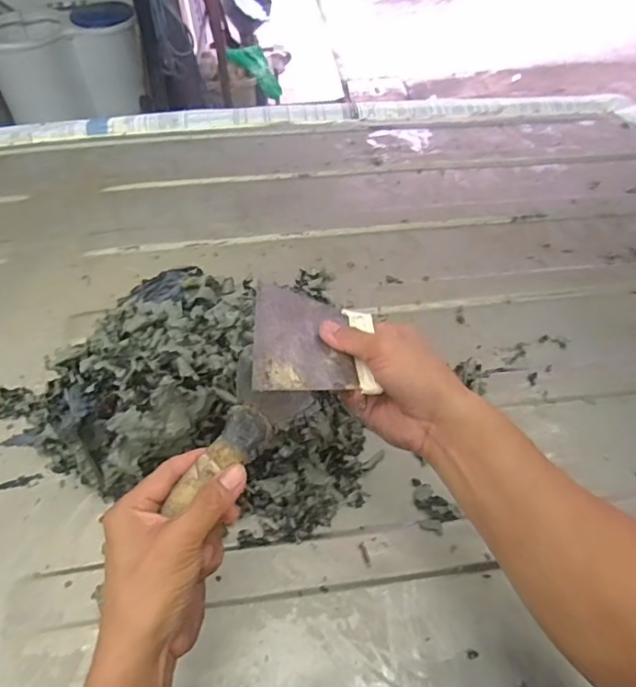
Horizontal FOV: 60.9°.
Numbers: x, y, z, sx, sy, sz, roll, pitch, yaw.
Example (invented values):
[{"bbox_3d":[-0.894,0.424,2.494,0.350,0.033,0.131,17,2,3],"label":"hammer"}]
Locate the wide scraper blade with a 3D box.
[{"bbox_3d":[-0.002,-0.004,0.419,0.093,0.008,0.126,13,36,-15],"label":"wide scraper blade"}]

